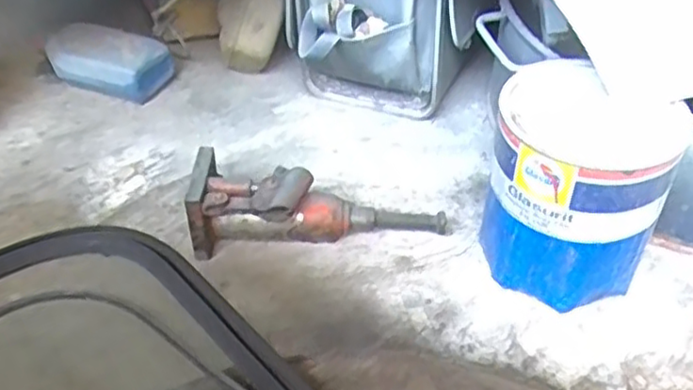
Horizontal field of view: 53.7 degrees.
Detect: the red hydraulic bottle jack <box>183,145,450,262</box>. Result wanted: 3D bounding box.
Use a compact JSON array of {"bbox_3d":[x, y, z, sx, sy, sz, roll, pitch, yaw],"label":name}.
[{"bbox_3d":[-0.034,0.015,0.780,0.289,0.101,0.079,7,38,-16],"label":"red hydraulic bottle jack"}]

